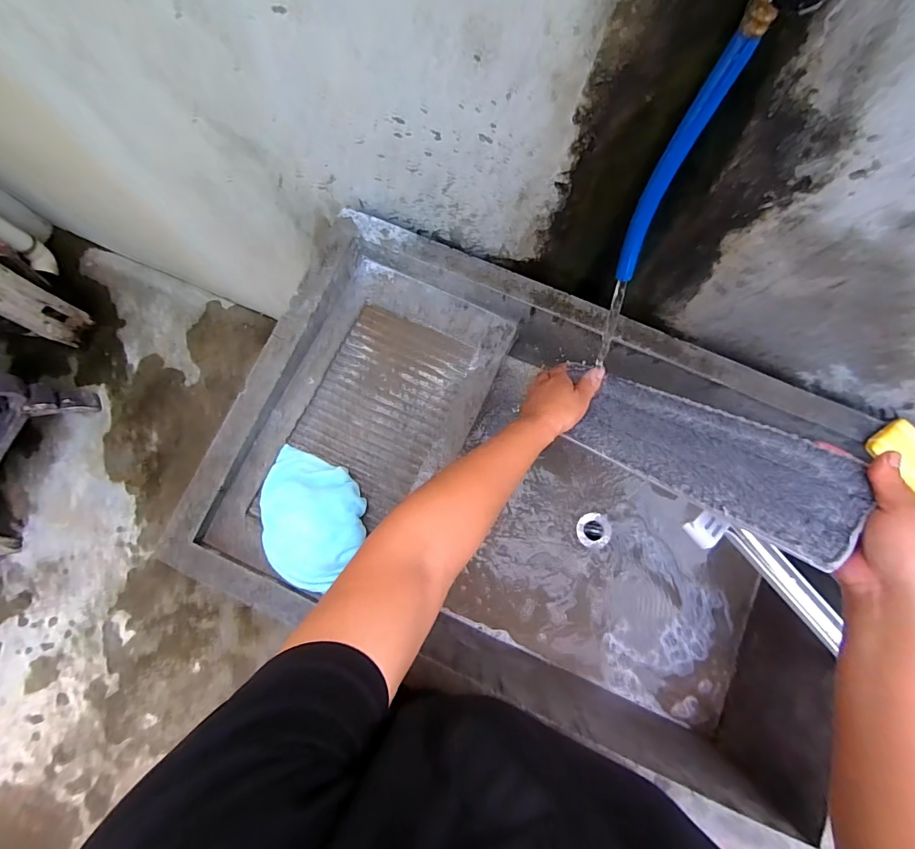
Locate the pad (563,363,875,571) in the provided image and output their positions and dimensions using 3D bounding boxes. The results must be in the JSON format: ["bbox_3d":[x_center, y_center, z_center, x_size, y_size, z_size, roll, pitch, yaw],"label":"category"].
[{"bbox_3d":[0.234,0.019,0.453,0.101,0.010,0.313,-46,44,-7],"label":"pad"}]

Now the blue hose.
[{"bbox_3d":[0.157,-0.177,0.318,0.028,0.182,0.036,21,81,4],"label":"blue hose"}]

